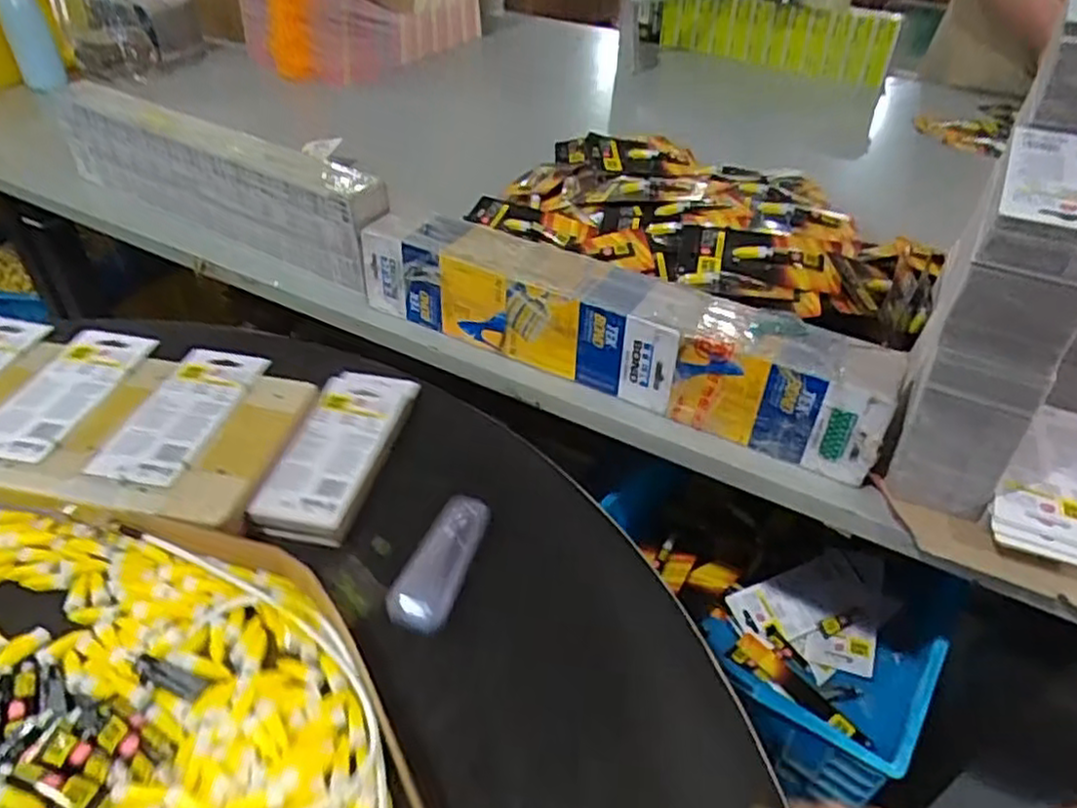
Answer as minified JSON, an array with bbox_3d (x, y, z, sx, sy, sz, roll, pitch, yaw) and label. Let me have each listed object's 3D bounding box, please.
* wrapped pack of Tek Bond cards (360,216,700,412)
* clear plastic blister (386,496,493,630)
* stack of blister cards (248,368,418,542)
[{"bbox_3d":[-0.017,-0.101,0.705,0.342,0.092,0.085,21,45,21],"label":"wrapped pack of Tek Bond cards"},{"bbox_3d":[-0.067,0.110,0.519,0.041,0.012,0.111,15,43,15],"label":"clear plastic blister"},{"bbox_3d":[-0.162,0.030,0.603,0.079,0.019,0.190,7,41,6],"label":"stack of blister cards"}]

